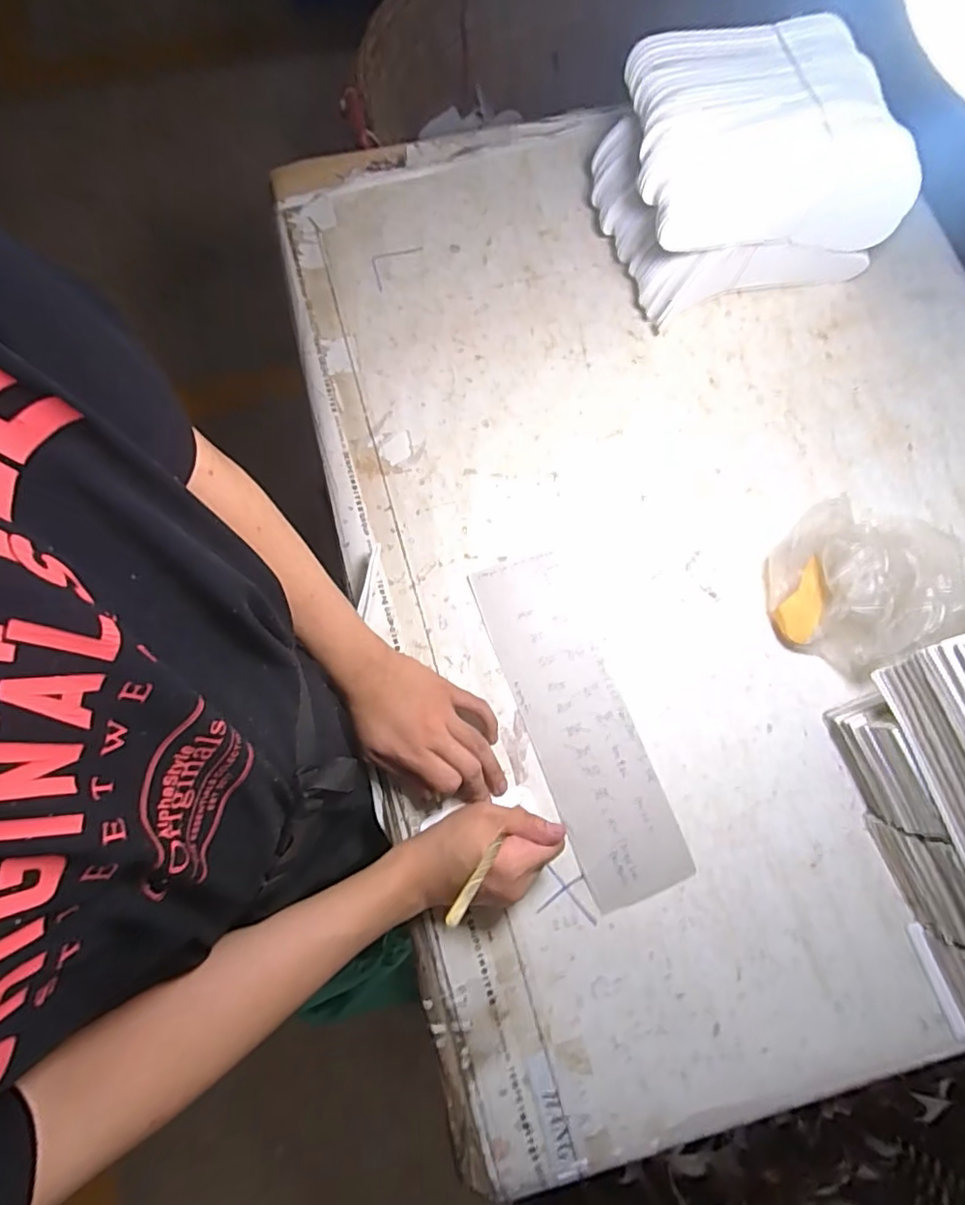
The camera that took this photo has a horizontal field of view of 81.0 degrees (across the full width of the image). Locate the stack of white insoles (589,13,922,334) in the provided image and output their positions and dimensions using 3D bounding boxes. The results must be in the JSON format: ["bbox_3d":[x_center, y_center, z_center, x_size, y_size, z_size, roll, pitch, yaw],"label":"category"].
[{"bbox_3d":[0.251,-0.412,0.546,0.234,0.156,0.198,-14,78,-3],"label":"stack of white insoles"}]

